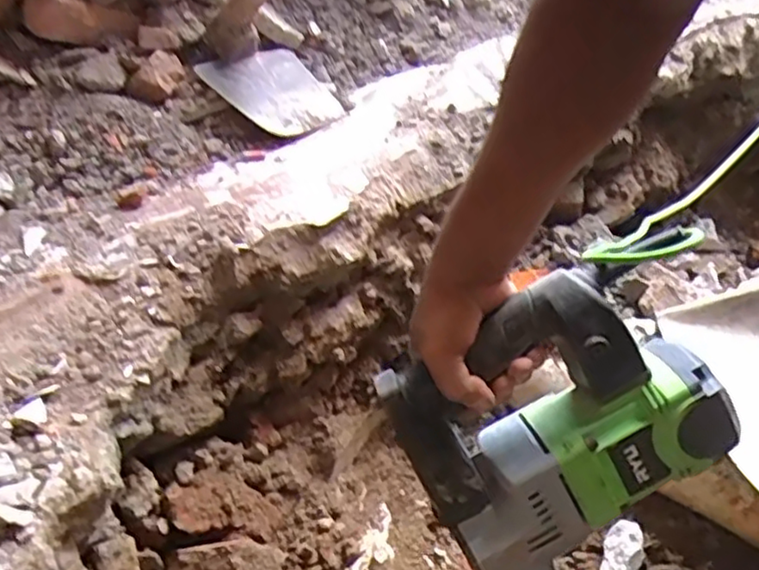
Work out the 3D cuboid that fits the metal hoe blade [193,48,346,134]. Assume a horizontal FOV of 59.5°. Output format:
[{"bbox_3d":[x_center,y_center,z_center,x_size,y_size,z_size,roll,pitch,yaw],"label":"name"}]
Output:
[{"bbox_3d":[-0.127,-0.248,0.846,0.156,0.022,0.151,-26,64,-39],"label":"metal hoe blade"}]

